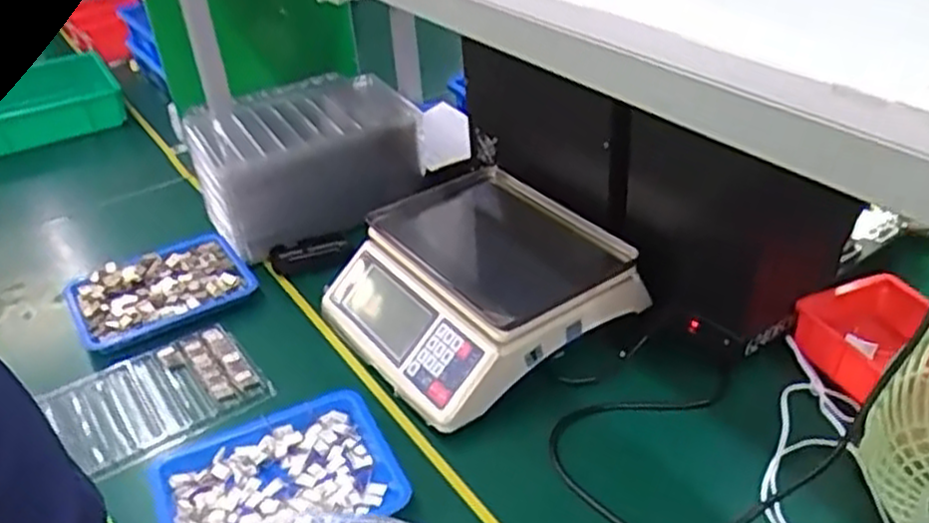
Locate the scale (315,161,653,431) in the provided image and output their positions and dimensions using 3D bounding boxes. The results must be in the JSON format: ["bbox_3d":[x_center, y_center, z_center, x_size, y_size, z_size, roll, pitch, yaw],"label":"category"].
[{"bbox_3d":[-0.002,0.021,0.940,0.289,0.123,0.340,-24,39,-26],"label":"scale"}]

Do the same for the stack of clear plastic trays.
[{"bbox_3d":[-0.232,-0.161,1.156,0.322,0.137,0.239,-21,37,-22],"label":"stack of clear plastic trays"}]

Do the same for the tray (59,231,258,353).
[{"bbox_3d":[-0.407,0.032,1.042,0.225,0.035,0.165,-20,37,-22],"label":"tray"}]

